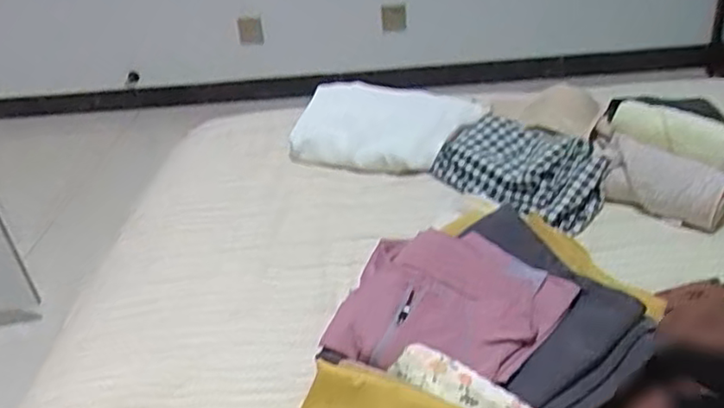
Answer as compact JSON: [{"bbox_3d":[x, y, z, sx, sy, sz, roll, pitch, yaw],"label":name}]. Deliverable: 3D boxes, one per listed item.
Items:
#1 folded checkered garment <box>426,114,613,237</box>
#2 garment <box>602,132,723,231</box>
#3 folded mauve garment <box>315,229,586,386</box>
[{"bbox_3d":[0.227,-0.050,0.980,0.245,0.051,0.147,28,74,44],"label":"folded checkered garment"},{"bbox_3d":[0.396,-0.021,0.899,0.167,0.084,0.065,19,42,34],"label":"garment"},{"bbox_3d":[0.086,0.113,0.713,0.212,0.061,0.195,22,43,37],"label":"folded mauve garment"}]

